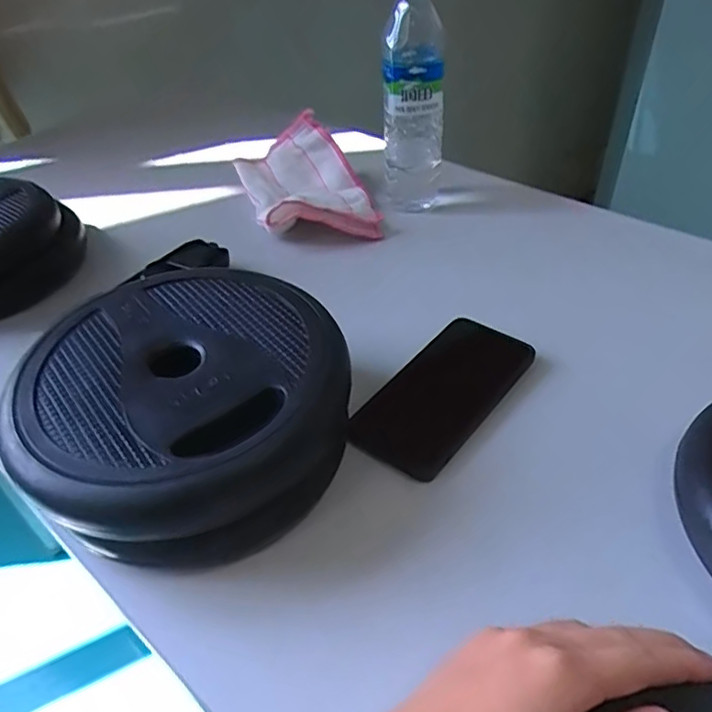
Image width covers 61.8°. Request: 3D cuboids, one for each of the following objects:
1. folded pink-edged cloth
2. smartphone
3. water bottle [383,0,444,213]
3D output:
[{"bbox_3d":[-0.053,-0.194,0.648,0.122,0.065,0.179,-14,43,-14],"label":"folded pink-edged cloth"},{"bbox_3d":[0.066,0.026,0.440,0.072,0.012,0.162,28,49,29],"label":"smartphone"},{"bbox_3d":[0.059,-0.254,0.596,0.060,0.223,0.056,1,41,3],"label":"water bottle"}]

